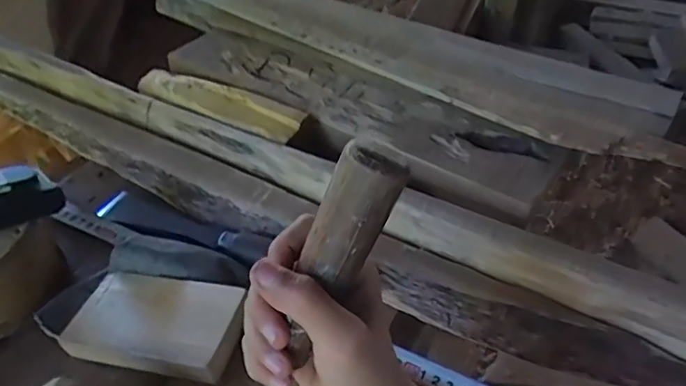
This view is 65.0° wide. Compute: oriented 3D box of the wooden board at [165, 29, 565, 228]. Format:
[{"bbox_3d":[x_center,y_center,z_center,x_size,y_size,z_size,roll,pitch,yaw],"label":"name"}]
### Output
[{"bbox_3d":[-0.004,-0.095,0.572,0.443,0.029,0.101,26,48,24],"label":"wooden board"}]

